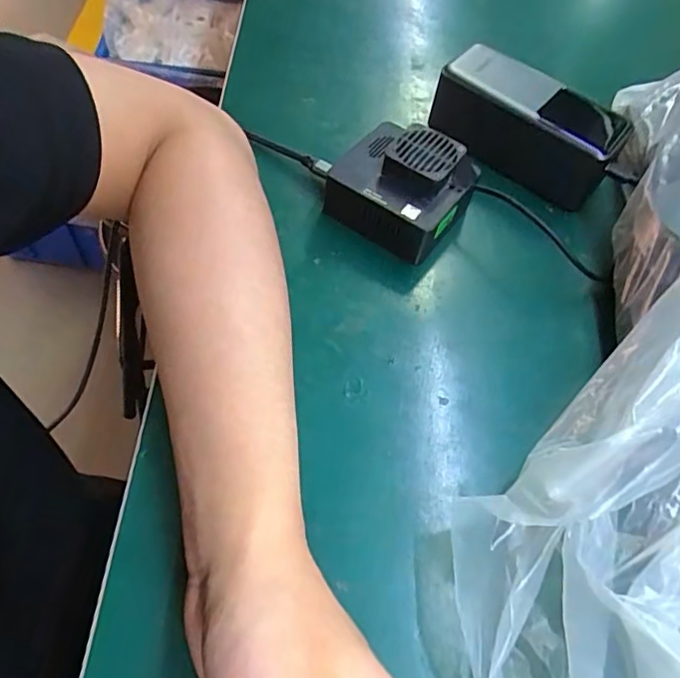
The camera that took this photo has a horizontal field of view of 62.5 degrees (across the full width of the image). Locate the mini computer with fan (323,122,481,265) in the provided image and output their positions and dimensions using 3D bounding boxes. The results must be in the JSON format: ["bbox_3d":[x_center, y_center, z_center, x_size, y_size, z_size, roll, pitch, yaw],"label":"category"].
[{"bbox_3d":[0.038,-0.099,0.364,0.084,0.051,0.062,31,60,12],"label":"mini computer with fan"}]

